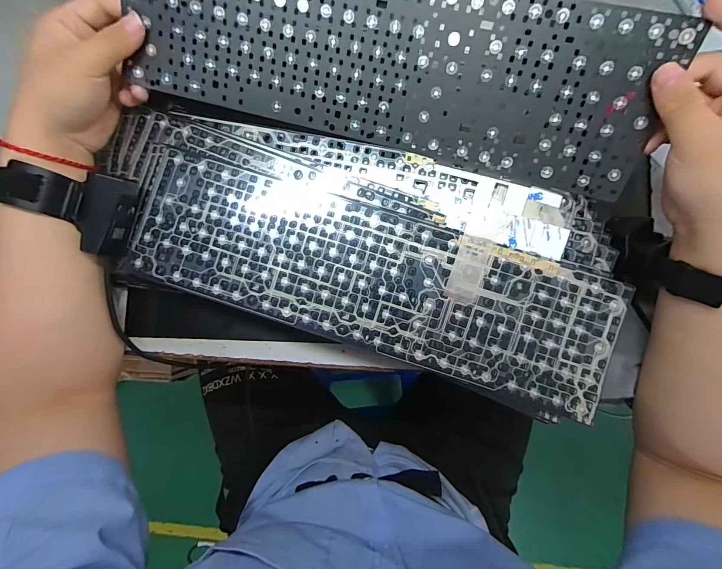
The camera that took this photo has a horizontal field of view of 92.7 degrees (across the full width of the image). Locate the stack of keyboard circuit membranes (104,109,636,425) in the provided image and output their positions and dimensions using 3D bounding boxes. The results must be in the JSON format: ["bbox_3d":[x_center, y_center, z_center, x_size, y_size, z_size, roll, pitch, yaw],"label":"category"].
[{"bbox_3d":[-0.003,-0.036,0.306,0.454,0.026,0.174,18,85,5],"label":"stack of keyboard circuit membranes"}]

